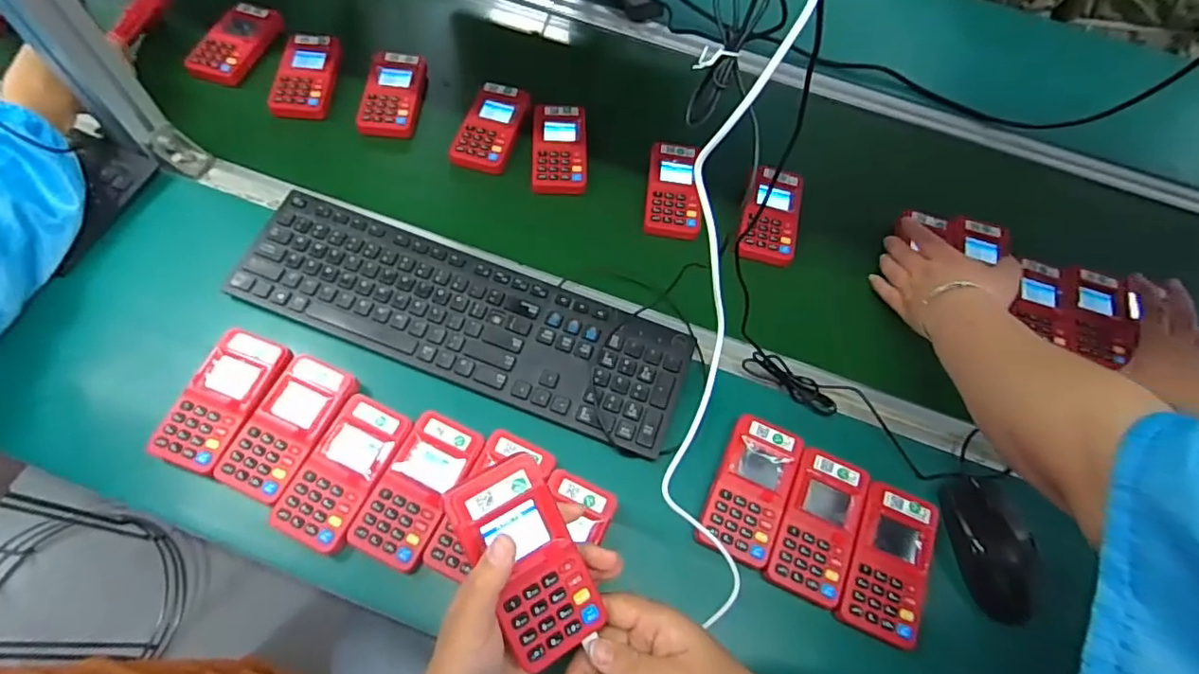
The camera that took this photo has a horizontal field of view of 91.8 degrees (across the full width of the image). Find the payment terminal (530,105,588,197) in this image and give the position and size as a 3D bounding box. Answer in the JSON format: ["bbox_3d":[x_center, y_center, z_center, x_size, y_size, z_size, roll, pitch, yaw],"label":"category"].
[{"bbox_3d":[-0.046,-0.221,0.681,0.063,0.018,0.123,0,62,-4],"label":"payment terminal"}]

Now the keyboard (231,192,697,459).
[{"bbox_3d":[-0.130,-0.021,0.556,0.430,0.017,0.126,20,63,7],"label":"keyboard"}]

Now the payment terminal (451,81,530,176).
[{"bbox_3d":[-0.127,-0.244,0.674,0.066,0.018,0.122,15,62,4],"label":"payment terminal"}]

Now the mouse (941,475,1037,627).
[{"bbox_3d":[0.330,0.177,0.492,0.051,0.031,0.114,1,62,-3],"label":"mouse"}]

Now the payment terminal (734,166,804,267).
[{"bbox_3d":[0.193,-0.139,0.657,0.064,0.019,0.130,15,62,4],"label":"payment terminal"}]

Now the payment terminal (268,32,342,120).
[{"bbox_3d":[-0.354,-0.319,0.708,0.069,0.028,0.124,-1,62,-5],"label":"payment terminal"}]

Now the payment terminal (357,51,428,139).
[{"bbox_3d":[-0.244,-0.288,0.690,0.065,0.020,0.122,0,62,-4],"label":"payment terminal"}]

